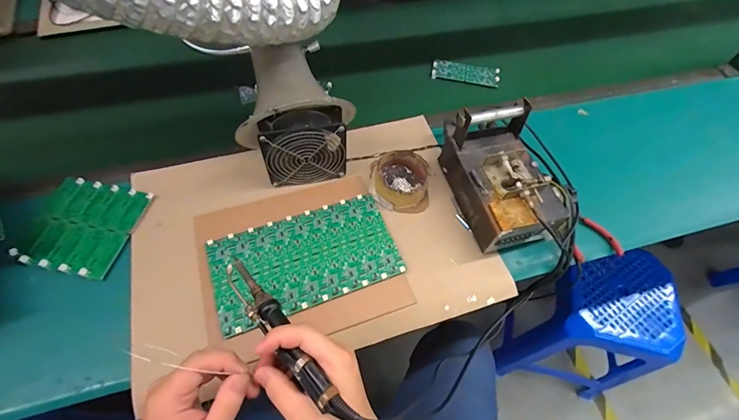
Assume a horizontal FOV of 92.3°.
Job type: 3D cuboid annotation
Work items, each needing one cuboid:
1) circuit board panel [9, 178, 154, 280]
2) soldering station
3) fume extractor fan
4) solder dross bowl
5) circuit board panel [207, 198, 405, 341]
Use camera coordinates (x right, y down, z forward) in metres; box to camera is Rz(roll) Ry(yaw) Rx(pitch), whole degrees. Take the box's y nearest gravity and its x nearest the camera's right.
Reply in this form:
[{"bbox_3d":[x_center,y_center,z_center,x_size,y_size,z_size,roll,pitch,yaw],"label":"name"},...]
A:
[{"bbox_3d":[-0.400,0.023,0.502,0.130,0.009,0.132,12,61,2],"label":"circuit board panel"},{"bbox_3d":[0.198,-0.064,0.531,0.128,0.107,0.220,-11,62,-10],"label":"soldering station"},{"bbox_3d":[-0.109,-0.136,0.540,0.160,0.162,0.141,-10,62,-10],"label":"fume extractor fan"},{"bbox_3d":[0.048,-0.050,0.559,0.090,0.046,0.088,2,61,-3],"label":"solder dross bowl"},{"bbox_3d":[-0.088,0.065,0.494,0.244,0.007,0.135,-18,64,-14],"label":"circuit board panel"}]

